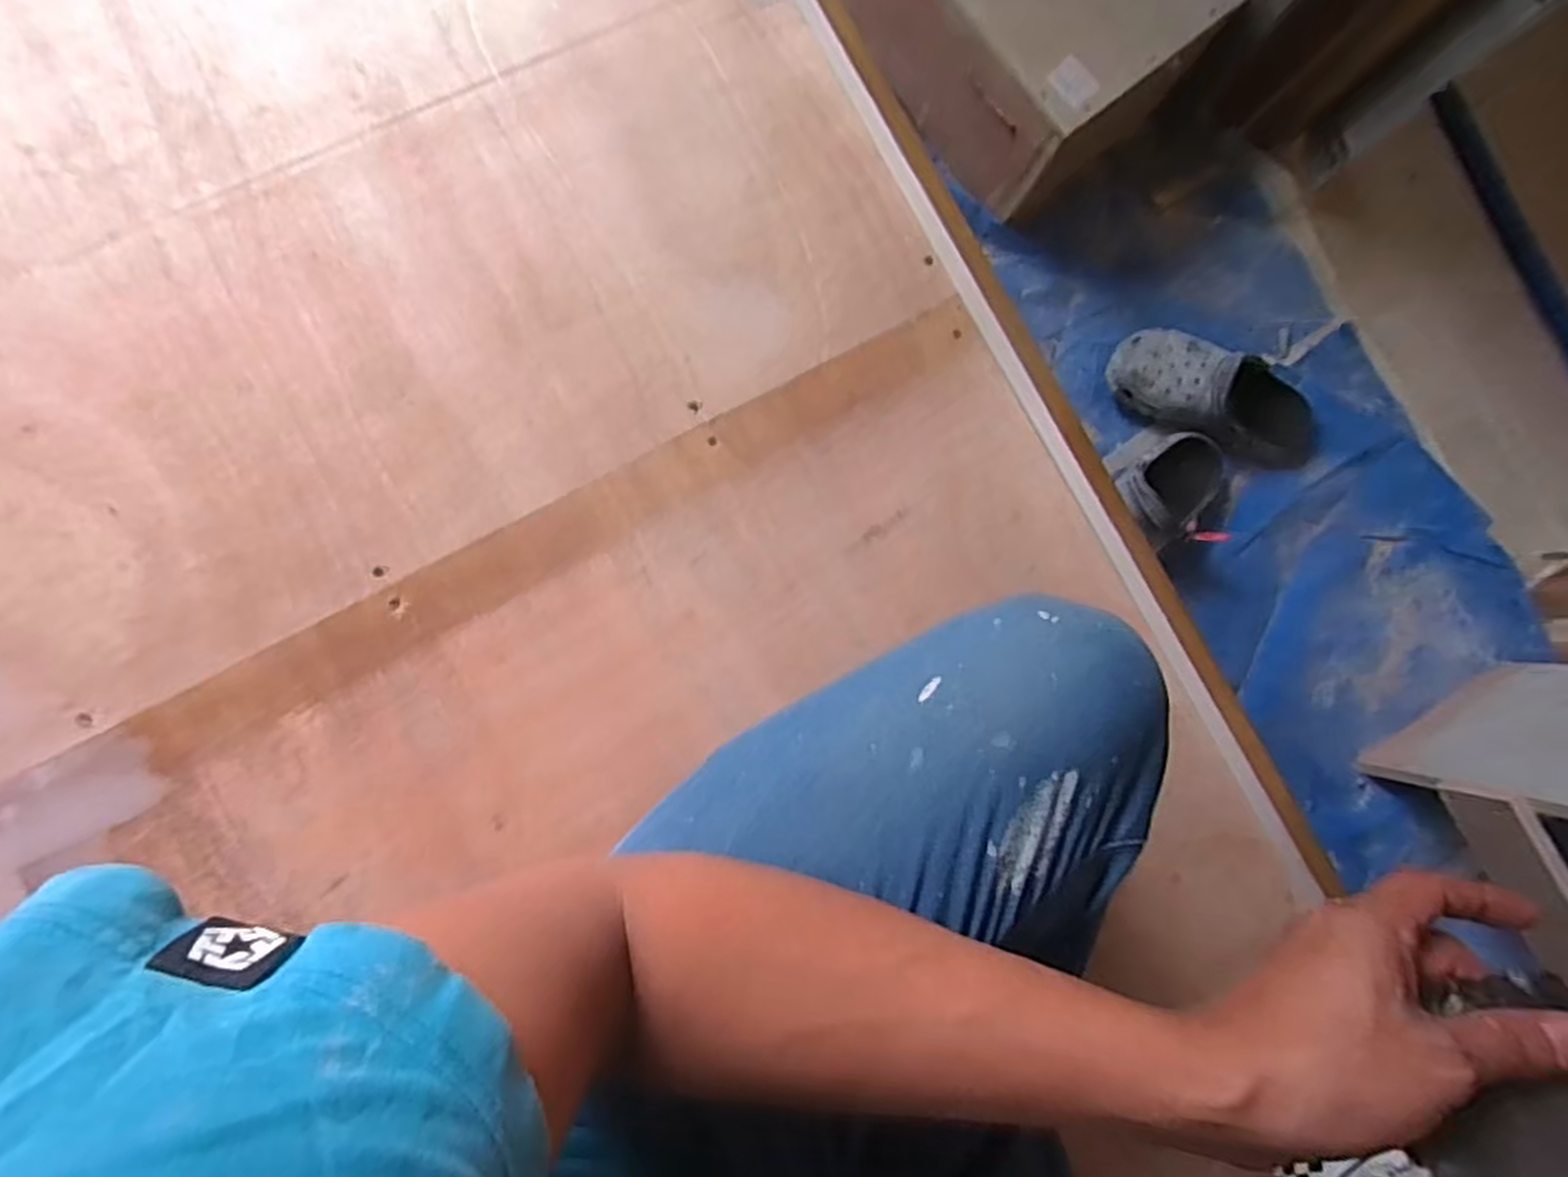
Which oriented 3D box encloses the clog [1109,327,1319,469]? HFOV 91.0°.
[{"bbox_3d":[0.558,-0.239,0.973,0.294,0.088,0.107,22,83,-4],"label":"clog"}]

